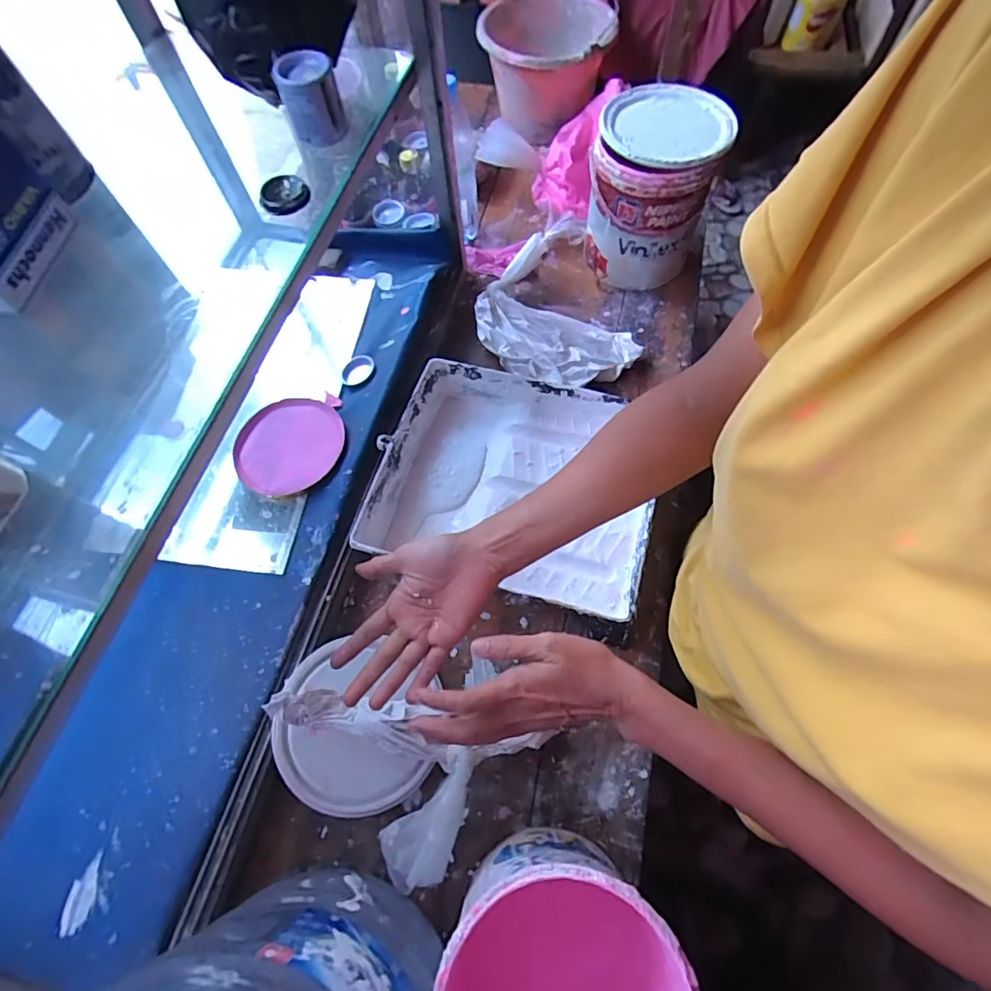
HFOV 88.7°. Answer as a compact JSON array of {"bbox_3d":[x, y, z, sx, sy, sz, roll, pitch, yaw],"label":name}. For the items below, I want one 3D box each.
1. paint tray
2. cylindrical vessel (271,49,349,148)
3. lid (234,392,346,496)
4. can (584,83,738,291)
[{"bbox_3d":[0.024,-0.018,0.665,0.338,0.068,0.279,14,67,8],"label":"paint tray"},{"bbox_3d":[-0.180,-0.388,0.504,0.054,0.069,0.043,-20,67,-7],"label":"cylindrical vessel"},{"bbox_3d":[-0.282,-0.067,0.696,0.138,0.026,0.143,-1,66,2],"label":"lid"},{"bbox_3d":[0.232,-0.455,0.772,0.169,0.207,0.184,26,69,13],"label":"can"}]

